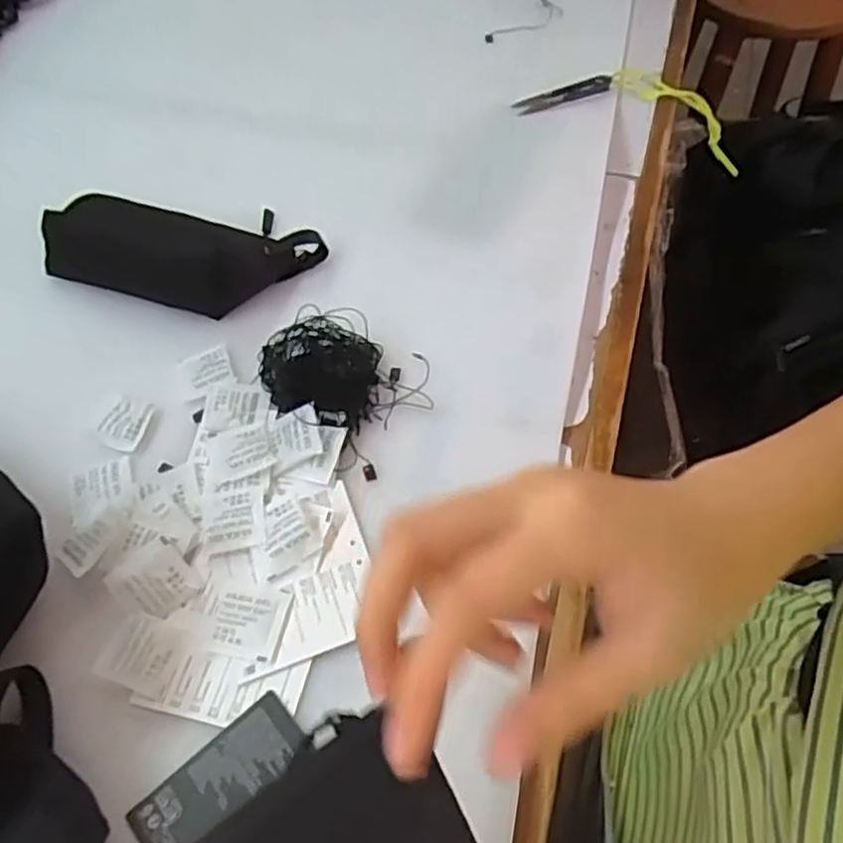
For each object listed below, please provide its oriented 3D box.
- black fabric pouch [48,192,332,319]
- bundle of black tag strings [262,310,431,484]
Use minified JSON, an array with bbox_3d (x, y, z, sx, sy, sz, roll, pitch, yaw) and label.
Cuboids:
[{"bbox_3d":[-0.181,-0.134,0.544,0.196,0.036,0.099,14,59,11],"label":"black fabric pouch"},{"bbox_3d":[-0.054,-0.028,0.473,0.083,0.029,0.123,-30,61,-16],"label":"bundle of black tag strings"}]

